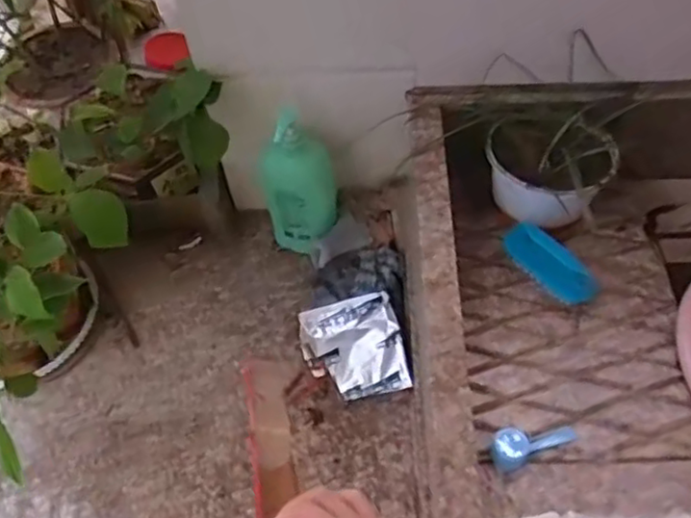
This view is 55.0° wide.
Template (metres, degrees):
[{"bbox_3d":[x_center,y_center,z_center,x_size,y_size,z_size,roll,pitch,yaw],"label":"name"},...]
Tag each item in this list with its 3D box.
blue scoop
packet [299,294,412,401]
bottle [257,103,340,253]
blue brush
[{"bbox_3d":[0.196,0.184,0.680,0.093,0.027,0.039,-10,59,-22],"label":"blue scoop"},{"bbox_3d":[0.012,0.126,0.937,0.143,0.022,0.143,-20,64,15],"label":"packet"},{"bbox_3d":[-0.059,-0.096,0.935,0.090,0.269,0.074,19,62,12],"label":"bottle"},{"bbox_3d":[0.243,0.007,0.797,0.032,0.051,0.121,-40,67,-20],"label":"blue brush"}]

